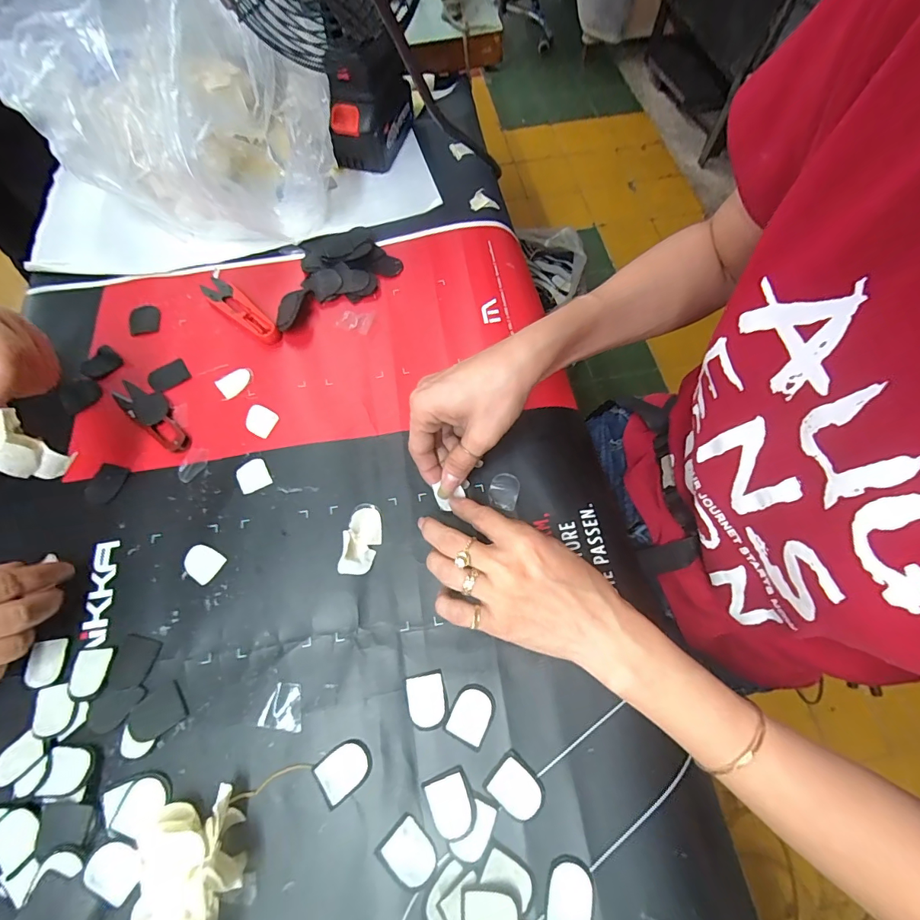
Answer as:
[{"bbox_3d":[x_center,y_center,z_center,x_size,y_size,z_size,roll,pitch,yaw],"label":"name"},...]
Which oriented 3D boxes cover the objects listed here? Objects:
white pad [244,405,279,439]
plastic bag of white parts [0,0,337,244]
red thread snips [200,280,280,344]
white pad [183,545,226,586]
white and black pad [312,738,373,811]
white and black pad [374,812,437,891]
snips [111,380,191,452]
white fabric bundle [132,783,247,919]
[{"bbox_3d":[-0.177,-0.035,0.379,0.031,0.006,0.024,24,70,11],"label":"white pad"},{"bbox_3d":[-0.276,-0.330,0.420,0.257,0.182,0.238,-33,70,-11],"label":"plastic bag of white parts"},{"bbox_3d":[-0.219,-0.149,0.429,0.115,0.011,0.026,41,74,17],"label":"red thread snips"},{"bbox_3d":[-0.197,0.078,0.330,0.028,0.004,0.024,31,72,14],"label":"white pad"},{"bbox_3d":[-0.074,0.197,0.275,0.035,0.004,0.028,-33,70,-11],"label":"white and black pad"},{"bbox_3d":[-0.031,0.238,0.260,0.027,0.004,0.032,-43,72,-15],"label":"white and black pad"},{"bbox_3d":[-0.273,-0.041,0.386,0.097,0.005,0.032,38,73,16],"label":"snips"},{"bbox_3d":[-0.153,0.244,0.236,0.065,0.043,0.095,-15,67,-4],"label":"white fabric bundle"}]

